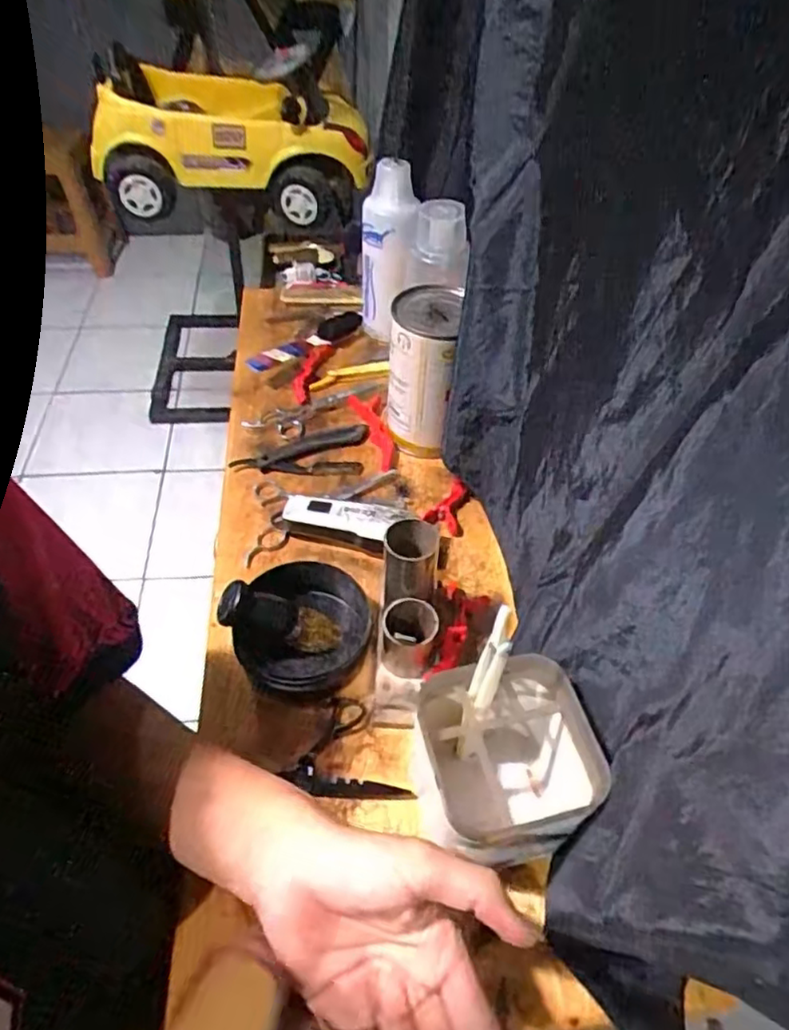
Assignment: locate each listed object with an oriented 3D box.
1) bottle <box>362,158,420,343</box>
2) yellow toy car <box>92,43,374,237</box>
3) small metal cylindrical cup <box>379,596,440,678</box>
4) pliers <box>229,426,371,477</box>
[{"bbox_3d":[-0.005,-0.283,0.700,0.062,0.180,0.050,11,48,7],"label":"bottle"},{"bbox_3d":[-0.400,-0.936,1.625,0.652,0.292,0.305,1,47,-3],"label":"yellow toy car"},{"bbox_3d":[0.009,0.089,0.452,0.037,0.050,0.035,3,47,-1],"label":"small metal cylindrical cup"},{"bbox_3d":[-0.090,-0.062,0.628,0.130,0.009,0.061,-3,48,-7],"label":"pliers"}]

